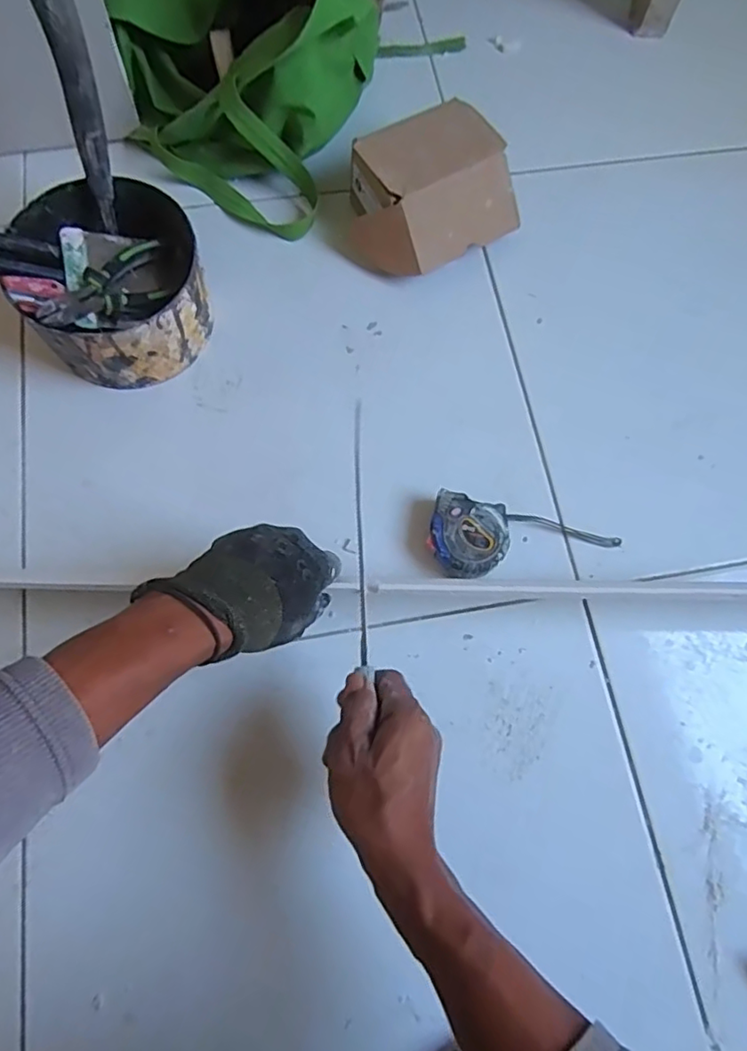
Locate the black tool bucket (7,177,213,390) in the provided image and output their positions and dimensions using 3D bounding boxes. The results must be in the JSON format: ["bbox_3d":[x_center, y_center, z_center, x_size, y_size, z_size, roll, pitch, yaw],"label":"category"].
[{"bbox_3d":[-0.245,-0.231,0.593,0.161,0.093,0.174,-16,74,-7],"label":"black tool bucket"}]

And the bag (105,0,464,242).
[{"bbox_3d":[-0.138,-0.499,0.624,0.283,0.192,0.229,35,74,9],"label":"bag"}]

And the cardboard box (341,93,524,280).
[{"bbox_3d":[0.053,-0.349,0.645,0.172,0.086,0.135,-32,76,-11],"label":"cardboard box"}]

